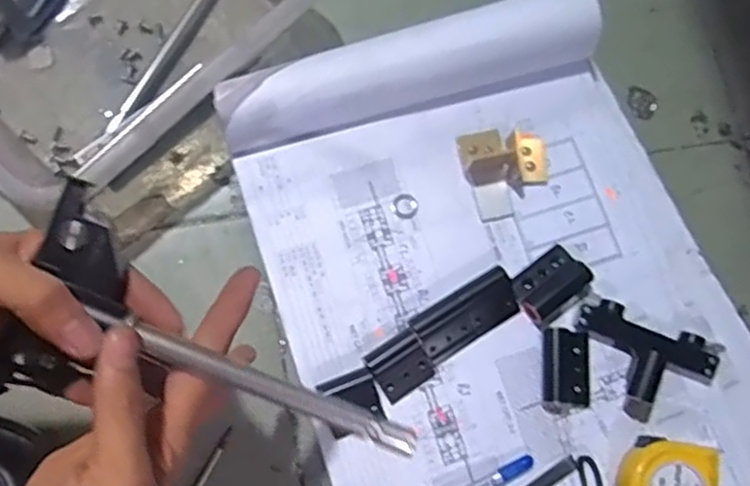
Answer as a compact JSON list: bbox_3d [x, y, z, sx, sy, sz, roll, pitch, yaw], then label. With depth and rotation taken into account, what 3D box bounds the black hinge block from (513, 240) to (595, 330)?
[{"bbox_3d":[0.133,0.032,0.517,0.057,0.014,0.043,-36,79,-10],"label":"black hinge block"}]

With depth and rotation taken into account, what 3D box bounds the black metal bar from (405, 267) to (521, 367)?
[{"bbox_3d":[0.068,0.053,0.508,0.079,0.015,0.038,-32,79,-9],"label":"black metal bar"}]

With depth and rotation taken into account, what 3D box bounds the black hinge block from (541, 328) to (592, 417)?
[{"bbox_3d":[0.143,0.095,0.504,0.037,0.017,0.061,5,75,-1],"label":"black hinge block"}]

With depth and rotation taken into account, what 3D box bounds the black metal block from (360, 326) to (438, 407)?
[{"bbox_3d":[0.019,0.089,0.499,0.042,0.012,0.039,-34,79,-10],"label":"black metal block"}]

